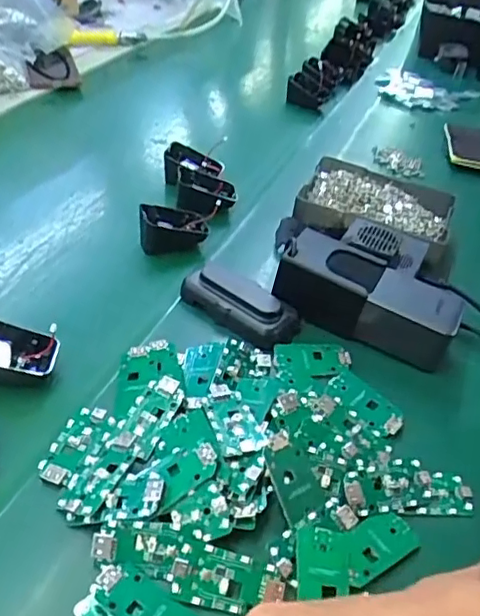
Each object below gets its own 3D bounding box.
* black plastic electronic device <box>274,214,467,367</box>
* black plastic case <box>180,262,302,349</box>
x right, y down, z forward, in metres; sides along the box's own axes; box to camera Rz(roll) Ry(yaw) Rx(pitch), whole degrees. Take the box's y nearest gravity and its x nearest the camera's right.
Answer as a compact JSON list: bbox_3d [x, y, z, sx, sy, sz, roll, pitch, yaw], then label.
[{"bbox_3d":[0.117,-0.030,0.537,0.166,0.061,0.141,15,42,12],"label":"black plastic electronic device"},{"bbox_3d":[0.001,-0.005,0.512,0.108,0.028,0.047,28,45,24],"label":"black plastic case"}]

